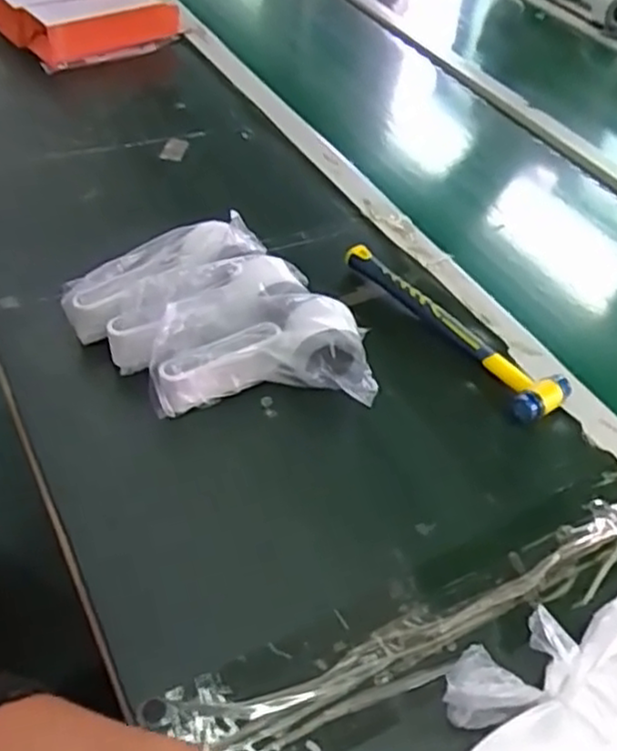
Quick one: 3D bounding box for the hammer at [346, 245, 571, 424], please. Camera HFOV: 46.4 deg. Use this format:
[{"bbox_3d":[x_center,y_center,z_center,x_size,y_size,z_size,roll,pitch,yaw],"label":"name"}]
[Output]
[{"bbox_3d":[0.130,-0.049,0.647,0.059,0.027,0.236,-24,54,-28],"label":"hammer"}]

